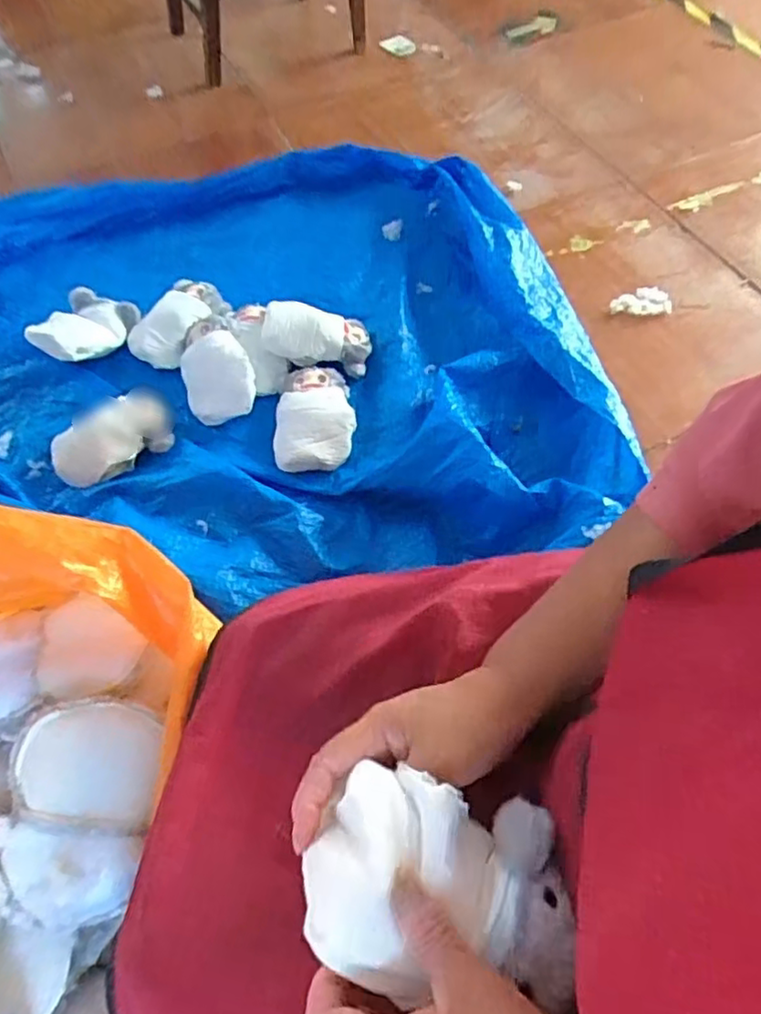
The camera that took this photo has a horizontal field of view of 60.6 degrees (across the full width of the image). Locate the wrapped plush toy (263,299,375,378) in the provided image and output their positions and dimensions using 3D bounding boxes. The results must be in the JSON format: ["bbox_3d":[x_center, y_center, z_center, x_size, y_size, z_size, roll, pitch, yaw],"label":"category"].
[{"bbox_3d":[-0.106,-0.286,1.092,0.176,0.063,0.115,-2,58,0],"label":"wrapped plush toy"}]

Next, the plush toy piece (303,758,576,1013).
[{"bbox_3d":[0.029,0.184,0.321,0.125,0.048,0.090,12,59,8],"label":"plush toy piece"}]

